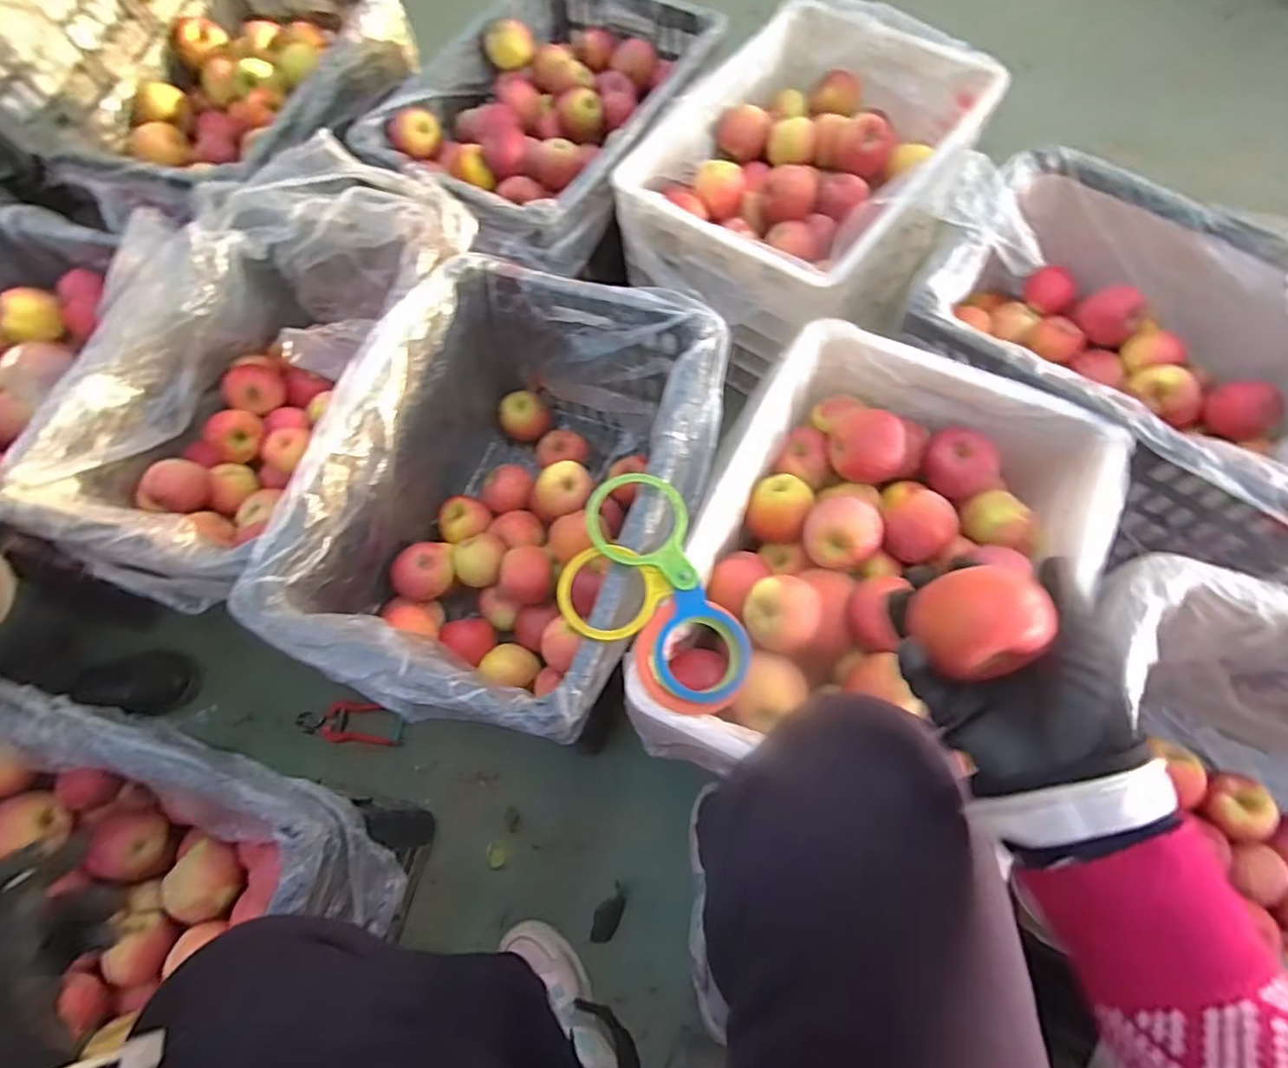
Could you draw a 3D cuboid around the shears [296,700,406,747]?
[{"bbox_3d":[-0.396,0.254,0.857,0.152,0.018,0.053,2,67,3],"label":"shears"}]

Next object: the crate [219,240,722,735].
[{"bbox_3d":[-0.144,-0.032,0.785,0.405,0.272,0.505,15,68,8],"label":"crate"}]

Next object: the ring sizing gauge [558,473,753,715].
[{"bbox_3d":[0.000,0.058,0.607,0.144,0.035,0.237,-24,68,-8],"label":"ring sizing gauge"}]

